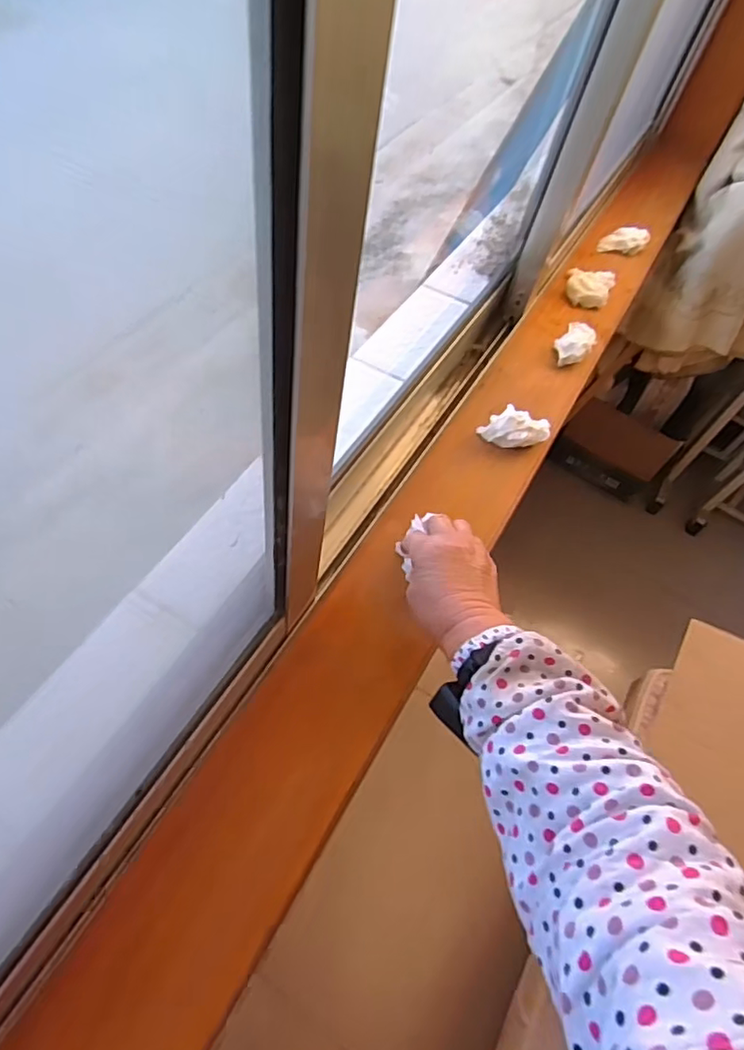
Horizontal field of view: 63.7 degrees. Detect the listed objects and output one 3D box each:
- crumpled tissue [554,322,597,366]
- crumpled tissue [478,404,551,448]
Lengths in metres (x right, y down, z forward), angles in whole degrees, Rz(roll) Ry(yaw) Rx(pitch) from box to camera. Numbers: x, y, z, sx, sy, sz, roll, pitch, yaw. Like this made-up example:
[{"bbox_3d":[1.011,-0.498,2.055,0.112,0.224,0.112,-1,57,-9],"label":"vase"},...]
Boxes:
[{"bbox_3d":[0.271,-0.242,0.796,0.042,0.022,0.075,32,60,15],"label":"crumpled tissue"},{"bbox_3d":[0.166,-0.113,0.690,0.079,0.030,0.037,-8,58,-10],"label":"crumpled tissue"}]

